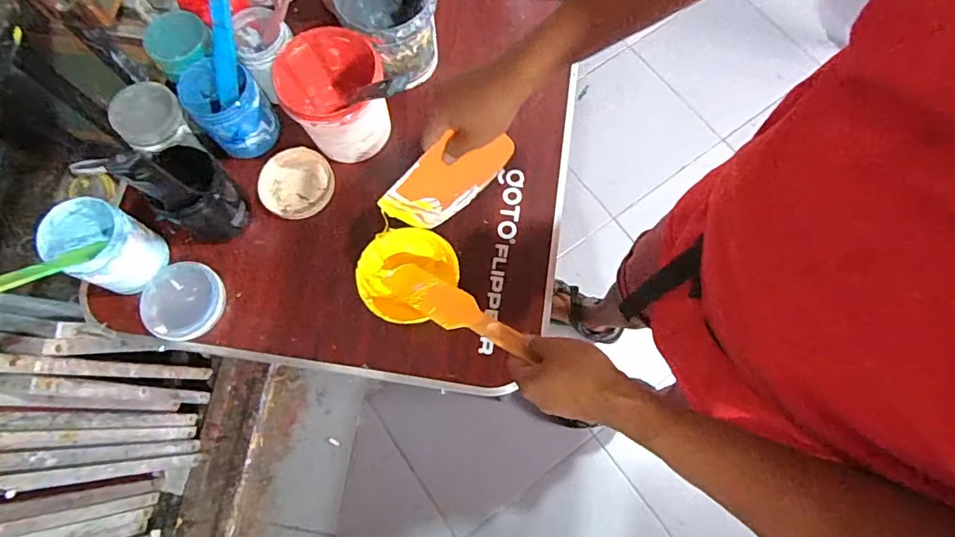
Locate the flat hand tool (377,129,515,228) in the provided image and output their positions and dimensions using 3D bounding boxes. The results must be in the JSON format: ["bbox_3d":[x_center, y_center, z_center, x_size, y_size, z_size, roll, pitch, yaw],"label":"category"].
[{"bbox_3d":[-0.031,-0.101,0.568,0.142,0.098,0.007,-42,55,17],"label":"flat hand tool"}]

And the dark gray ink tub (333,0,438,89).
[{"bbox_3d":[-0.118,-0.331,0.702,0.121,0.120,0.126,-17,74,-3],"label":"dark gray ink tub"}]

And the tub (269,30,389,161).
[{"bbox_3d":[-0.185,-0.214,0.668,0.116,0.117,0.128,-23,74,-5],"label":"tub"}]

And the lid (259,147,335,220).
[{"bbox_3d":[-0.247,-0.115,0.702,0.097,0.014,0.097,0,73,1],"label":"lid"}]

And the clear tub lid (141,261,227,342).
[{"bbox_3d":[-0.367,0.039,0.641,0.096,0.020,0.095,0,73,1],"label":"clear tub lid"}]

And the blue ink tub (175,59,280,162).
[{"bbox_3d":[-0.327,-0.209,0.686,0.086,0.101,0.091,0,73,1],"label":"blue ink tub"}]

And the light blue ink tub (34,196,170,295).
[{"bbox_3d":[-0.447,-0.026,0.622,0.094,0.087,0.088,0,73,1],"label":"light blue ink tub"}]

